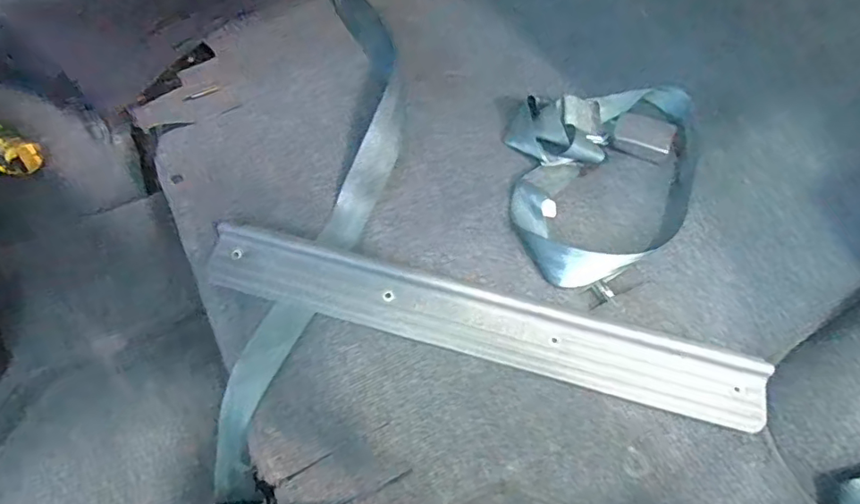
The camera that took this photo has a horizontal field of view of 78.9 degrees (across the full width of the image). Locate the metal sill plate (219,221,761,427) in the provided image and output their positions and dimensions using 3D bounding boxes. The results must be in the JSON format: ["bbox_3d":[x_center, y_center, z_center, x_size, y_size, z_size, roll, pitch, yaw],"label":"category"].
[{"bbox_3d":[0.044,0.072,0.565,0.593,0.014,0.080,15,63,8],"label":"metal sill plate"}]

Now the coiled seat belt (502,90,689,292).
[{"bbox_3d":[0.222,-0.095,0.644,0.242,0.043,0.287,1,60,-1],"label":"coiled seat belt"}]

